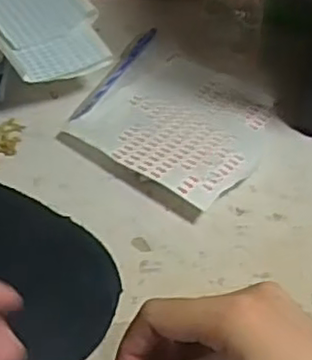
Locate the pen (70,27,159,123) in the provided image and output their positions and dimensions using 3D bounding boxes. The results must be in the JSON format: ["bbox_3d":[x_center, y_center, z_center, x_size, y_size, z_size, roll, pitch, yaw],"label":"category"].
[{"bbox_3d":[-0.032,-0.088,0.541,0.012,0.007,0.128,23,49,14],"label":"pen"}]

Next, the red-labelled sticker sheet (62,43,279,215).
[{"bbox_3d":[0.018,-0.048,0.507,0.135,0.017,0.140,29,51,20],"label":"red-labelled sticker sheet"}]

